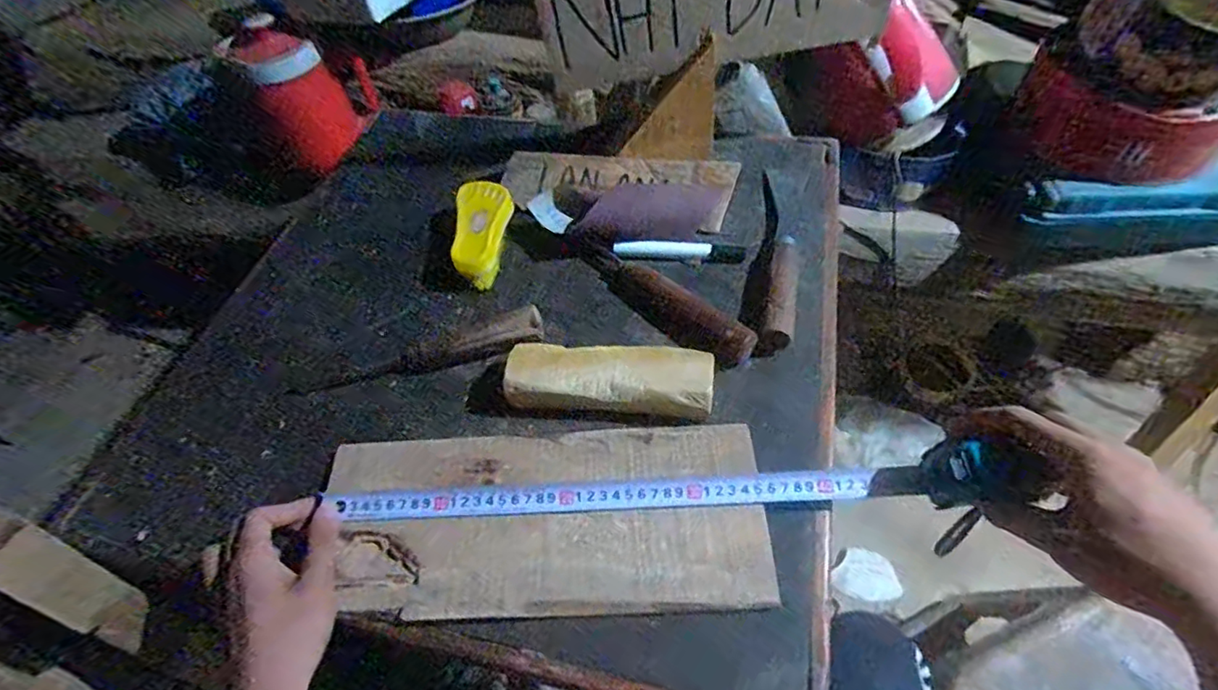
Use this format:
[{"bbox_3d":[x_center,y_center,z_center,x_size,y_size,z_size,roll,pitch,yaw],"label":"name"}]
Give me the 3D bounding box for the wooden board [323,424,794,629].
[{"bbox_3d":[-0.050,0.134,0.441,0.330,0.015,0.141,-1,54,4],"label":"wooden board"}]

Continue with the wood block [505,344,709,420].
[{"bbox_3d":[0.001,0.029,0.489,0.172,0.035,0.053,1,55,6],"label":"wood block"}]

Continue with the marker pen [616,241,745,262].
[{"bbox_3d":[0.075,-0.100,0.601,0.135,0.013,0.021,2,55,7],"label":"marker pen"}]

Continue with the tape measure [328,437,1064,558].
[{"bbox_3d":[0.038,0.114,0.429,0.478,0.073,0.045,-5,54,9],"label":"tape measure"}]

